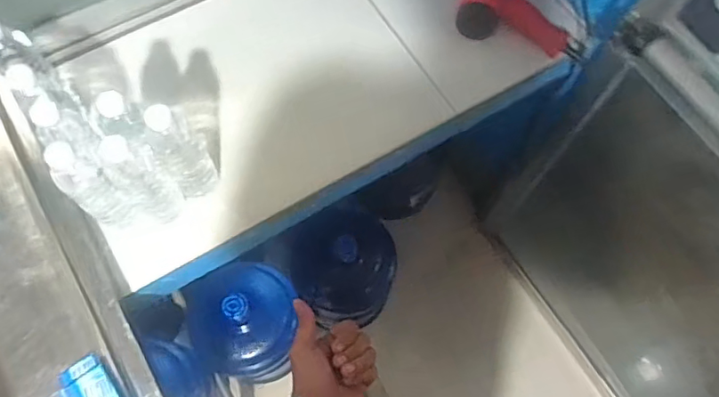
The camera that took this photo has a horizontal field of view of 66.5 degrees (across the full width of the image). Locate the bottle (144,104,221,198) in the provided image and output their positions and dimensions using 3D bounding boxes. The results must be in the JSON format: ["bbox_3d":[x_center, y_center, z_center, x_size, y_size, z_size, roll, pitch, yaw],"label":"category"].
[{"bbox_3d":[-0.242,-0.069,0.745,0.059,0.199,0.062,-30,72,-12],"label":"bottle"}]

